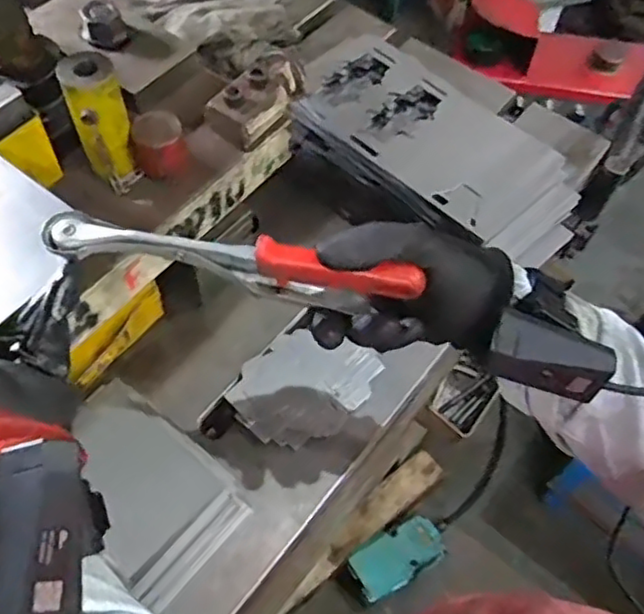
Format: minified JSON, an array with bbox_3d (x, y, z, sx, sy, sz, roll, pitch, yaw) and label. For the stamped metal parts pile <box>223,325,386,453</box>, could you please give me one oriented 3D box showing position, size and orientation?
[{"bbox_3d":[-0.016,0.066,0.577,0.125,0.027,0.090,-39,68,-23],"label":"stamped metal parts pile"}]

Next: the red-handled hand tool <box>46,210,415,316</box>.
[{"bbox_3d":[-0.055,-0.023,0.383,0.213,0.057,0.021,10,59,5],"label":"red-handled hand tool"}]

